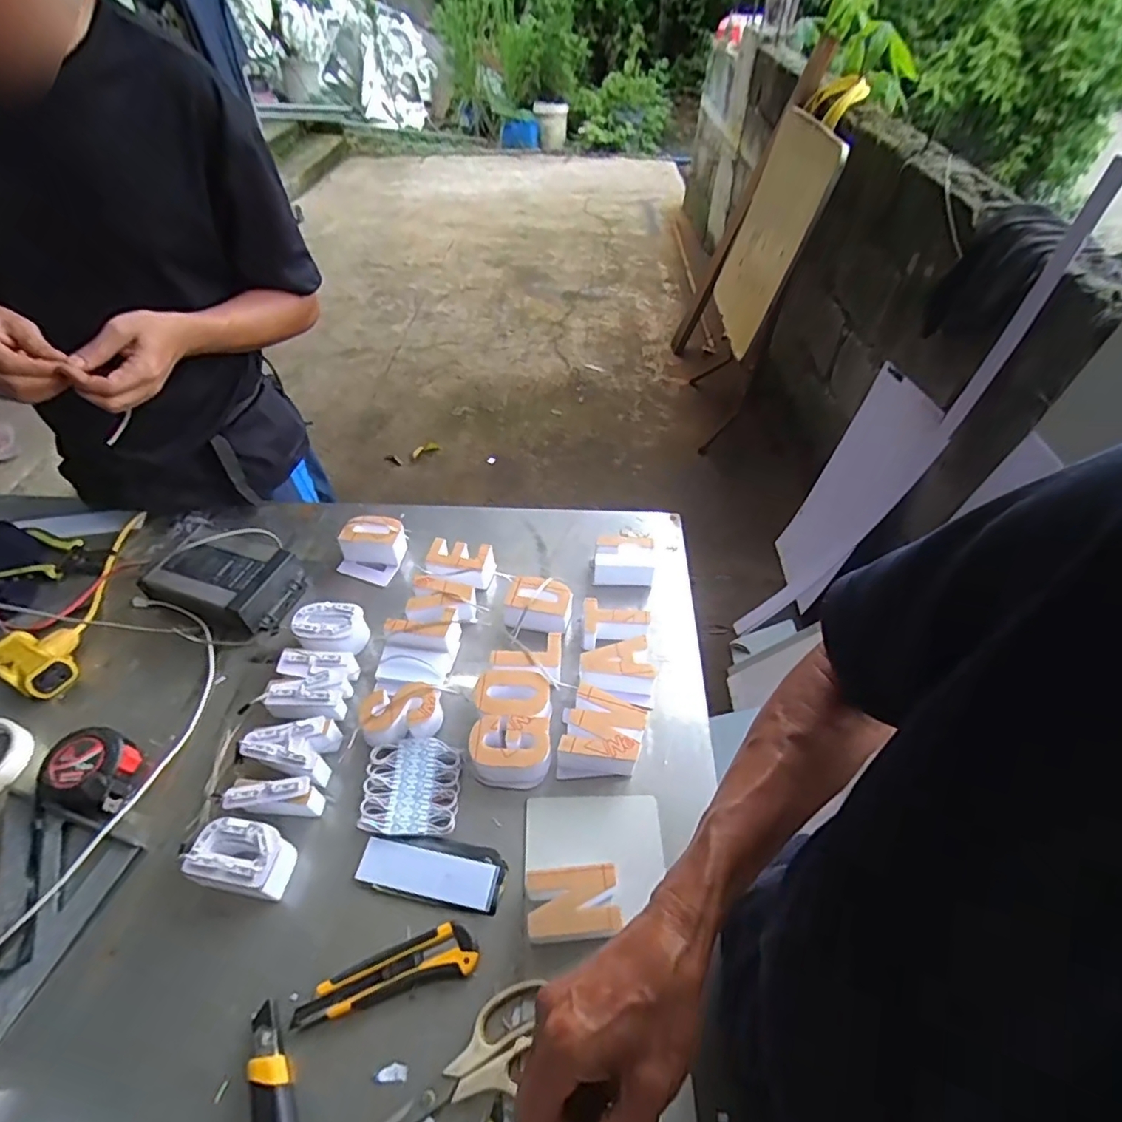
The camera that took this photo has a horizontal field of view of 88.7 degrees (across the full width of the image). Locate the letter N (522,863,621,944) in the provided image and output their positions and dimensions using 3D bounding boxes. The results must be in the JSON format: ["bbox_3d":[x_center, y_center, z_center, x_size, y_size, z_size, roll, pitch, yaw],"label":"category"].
[{"bbox_3d":[0.011,0.317,0.529,0.081,0.047,0.057,-3,49,-3],"label":"letter N"}]

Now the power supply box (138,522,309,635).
[{"bbox_3d":[-0.453,0.019,0.782,0.179,0.057,0.121,18,51,14],"label":"power supply box"}]

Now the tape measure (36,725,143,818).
[{"bbox_3d":[-0.501,0.224,0.614,0.093,0.035,0.079,16,50,12],"label":"tape measure"}]

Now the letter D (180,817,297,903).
[{"bbox_3d":[-0.308,0.290,0.557,0.088,0.054,0.060,8,49,6],"label":"letter D"}]

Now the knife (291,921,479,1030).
[{"bbox_3d":[-0.153,0.364,0.504,0.152,0.018,0.038,-14,51,-13],"label":"knife"}]

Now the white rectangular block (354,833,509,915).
[{"bbox_3d":[-0.126,0.303,0.565,0.141,0.007,0.056,8,49,6],"label":"white rectangular block"}]

